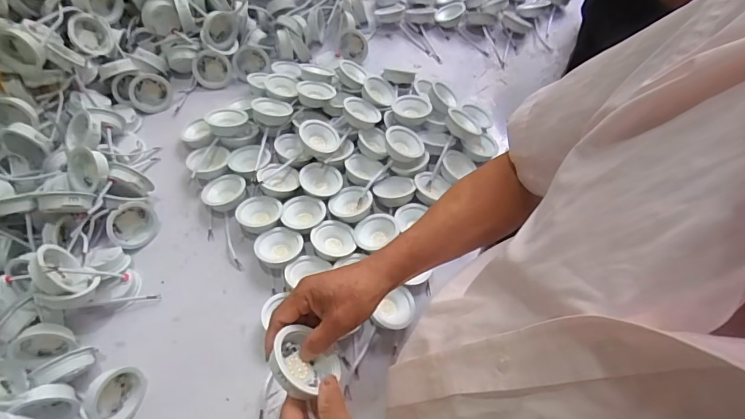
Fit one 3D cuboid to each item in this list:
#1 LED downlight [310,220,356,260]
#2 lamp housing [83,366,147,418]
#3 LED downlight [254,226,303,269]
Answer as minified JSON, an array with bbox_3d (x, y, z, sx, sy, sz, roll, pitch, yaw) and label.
[{"bbox_3d":[-0.061,0.047,0.659,0.065,0.030,0.069,2,58,-3],"label":"LED downlight"},{"bbox_3d":[-0.322,0.231,0.523,0.029,0.066,0.068,12,43,23],"label":"lamp housing"},{"bbox_3d":[-0.144,0.060,0.649,0.072,0.041,0.068,-21,62,-16],"label":"LED downlight"}]

